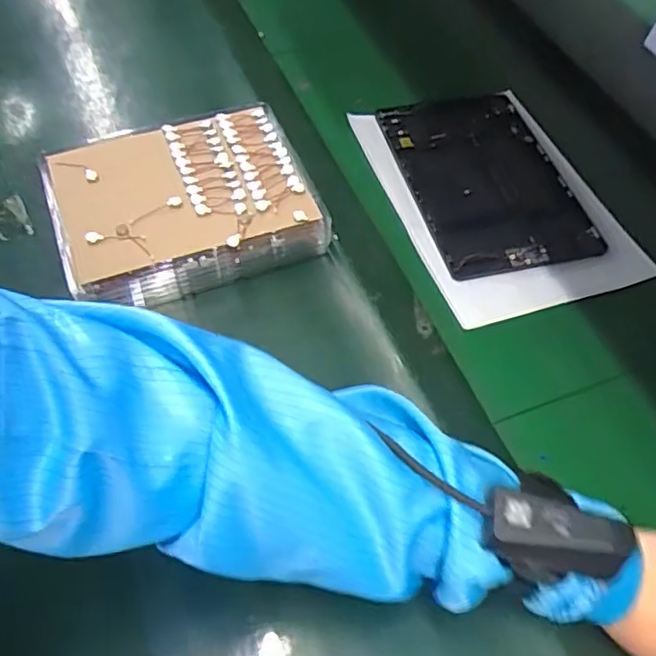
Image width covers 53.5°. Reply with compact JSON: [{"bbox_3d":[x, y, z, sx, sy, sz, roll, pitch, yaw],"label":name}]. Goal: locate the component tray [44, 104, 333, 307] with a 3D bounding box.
[{"bbox_3d":[-0.125,-0.108,0.574,0.216,0.043,0.177,-18,59,-15],"label":"component tray"}]

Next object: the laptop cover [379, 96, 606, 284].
[{"bbox_3d":[0.159,-0.153,0.656,0.154,0.016,0.237,-11,58,-11],"label":"laptop cover"}]

